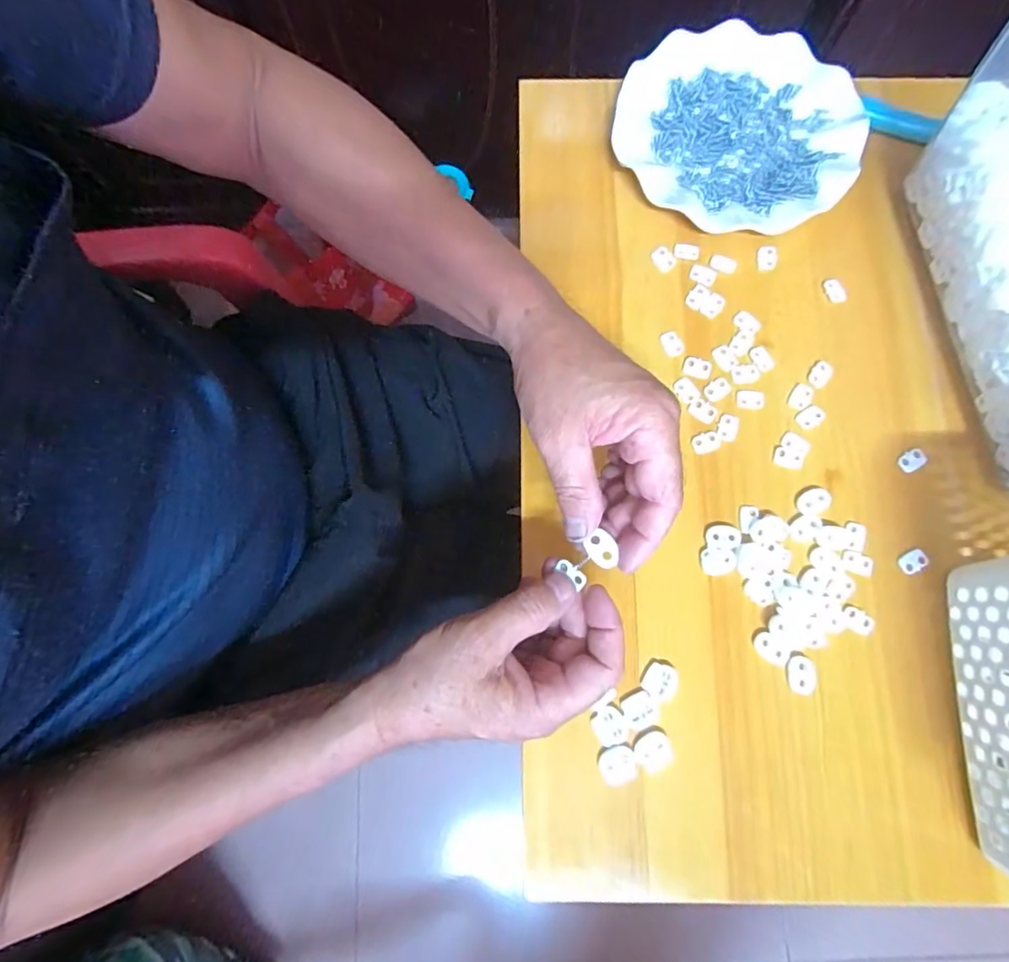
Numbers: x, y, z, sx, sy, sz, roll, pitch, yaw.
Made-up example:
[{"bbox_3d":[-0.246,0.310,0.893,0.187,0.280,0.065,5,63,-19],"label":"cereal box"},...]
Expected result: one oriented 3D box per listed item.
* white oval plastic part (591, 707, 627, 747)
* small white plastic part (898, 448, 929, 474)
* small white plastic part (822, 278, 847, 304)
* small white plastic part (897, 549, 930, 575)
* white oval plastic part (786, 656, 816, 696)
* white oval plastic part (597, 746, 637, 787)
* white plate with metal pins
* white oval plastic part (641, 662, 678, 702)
[{"bbox_3d":[0.066,0.153,0.329,0.020,0.004,0.022,-33,79,-6],"label":"white oval plastic part"},{"bbox_3d":[0.283,-0.014,0.368,0.019,0.004,0.013,-39,80,-8],"label":"small white plastic part"},{"bbox_3d":[0.247,-0.142,0.396,0.012,0.004,0.019,-24,79,-5],"label":"small white plastic part"},{"bbox_3d":[0.273,0.053,0.352,0.019,0.004,0.013,-28,79,-5],"label":"small white plastic part"},{"bbox_3d":[0.189,0.123,0.336,0.018,0.004,0.023,13,78,3],"label":"white oval plastic part"},{"bbox_3d":[0.069,0.174,0.326,0.022,0.008,0.022,8,78,2],"label":"white oval plastic part"},{"bbox_3d":[0.181,-0.273,0.416,0.169,0.023,0.180,0,78,0],"label":"white plate with metal pins"},{"bbox_3d":[0.099,0.127,0.336,0.020,0.004,0.021,26,79,6],"label":"white oval plastic part"}]

